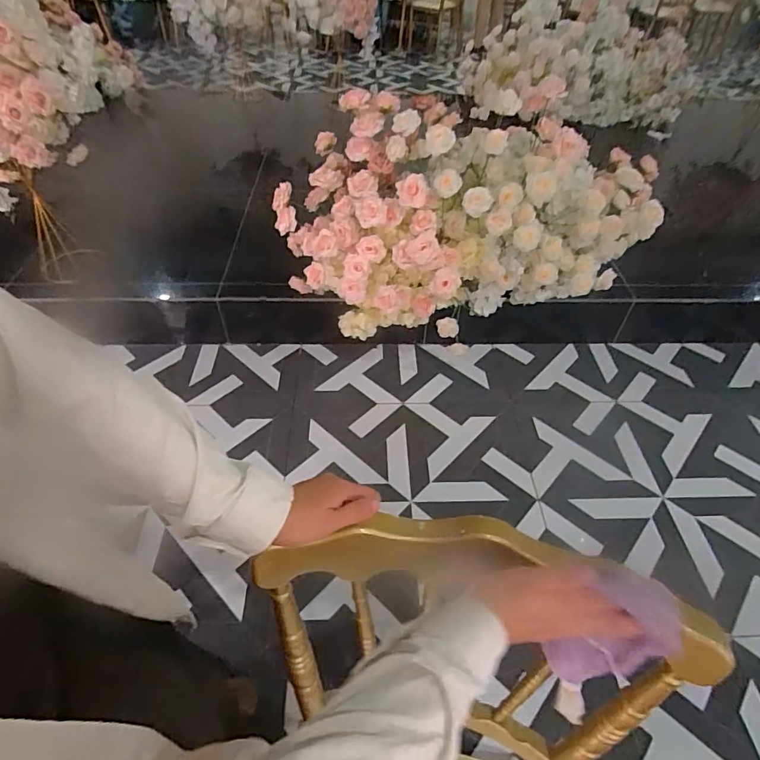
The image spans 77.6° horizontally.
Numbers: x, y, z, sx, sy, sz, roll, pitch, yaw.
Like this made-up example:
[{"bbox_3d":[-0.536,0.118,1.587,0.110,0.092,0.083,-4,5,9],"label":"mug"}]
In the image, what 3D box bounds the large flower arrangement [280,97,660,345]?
[{"bbox_3d":[0.375,-0.626,1.678,1.461,0.578,0.661,-17,49,-16],"label":"large flower arrangement"}]

